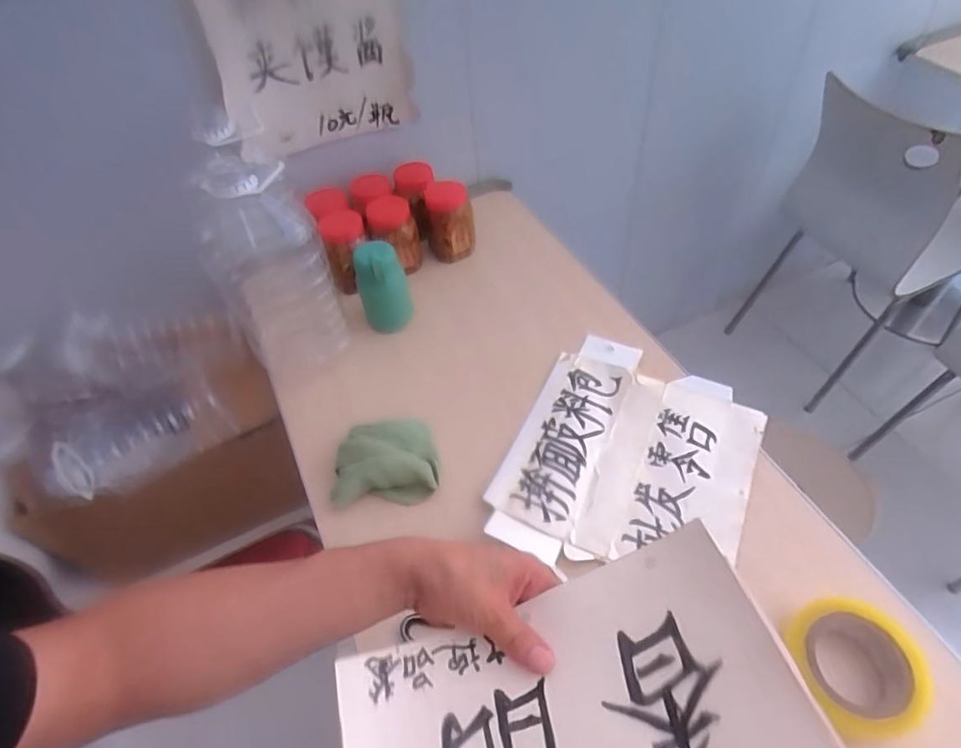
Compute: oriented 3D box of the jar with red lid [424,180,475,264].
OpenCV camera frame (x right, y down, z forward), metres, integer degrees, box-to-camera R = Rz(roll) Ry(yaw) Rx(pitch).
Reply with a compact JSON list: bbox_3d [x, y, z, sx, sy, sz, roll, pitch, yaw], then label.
[{"bbox_3d":[-0.054,-0.260,0.994,0.082,0.124,0.071,-11,50,-3],"label":"jar with red lid"}]

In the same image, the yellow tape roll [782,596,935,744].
[{"bbox_3d":[0.357,0.280,0.549,0.110,0.047,0.116,-3,50,3],"label":"yellow tape roll"}]

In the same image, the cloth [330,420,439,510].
[{"bbox_3d":[-0.123,0.116,0.742,0.135,0.041,0.094,-7,50,0],"label":"cloth"}]

